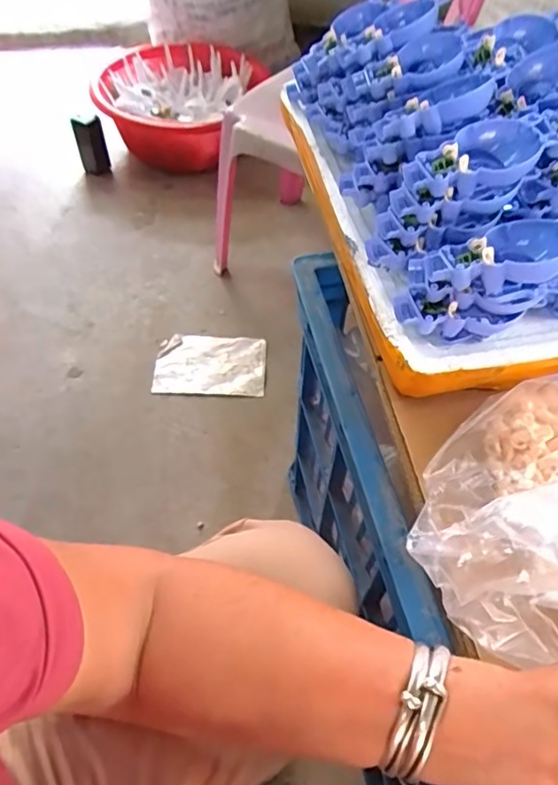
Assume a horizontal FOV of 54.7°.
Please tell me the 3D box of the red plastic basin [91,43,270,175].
[{"bbox_3d":[-0.232,-0.715,1.356,0.392,0.233,0.359,-3,54,-4],"label":"red plastic basin"}]

